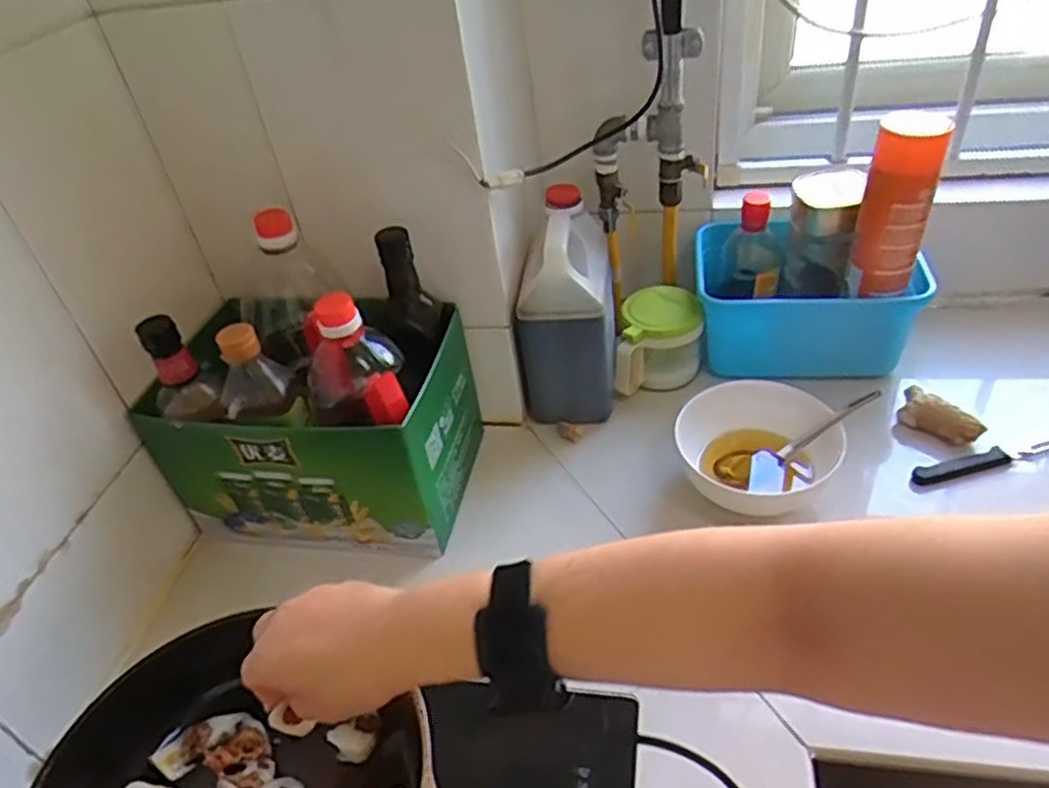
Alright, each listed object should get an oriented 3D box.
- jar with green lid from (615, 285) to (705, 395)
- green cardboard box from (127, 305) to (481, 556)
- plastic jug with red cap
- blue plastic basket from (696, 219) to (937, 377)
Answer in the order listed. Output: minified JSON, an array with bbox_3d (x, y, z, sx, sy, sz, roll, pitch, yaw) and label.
[{"bbox_3d":[0.156,-0.063,0.838,0.090,0.099,0.093,-5,39,4],"label":"jar with green lid"},{"bbox_3d":[-0.195,0.033,0.739,0.257,0.165,0.186,3,40,12],"label":"green cardboard box"},{"bbox_3d":[0.052,-0.093,0.810,0.097,0.222,0.171,2,40,11],"label":"plastic jug with red cap"},{"bbox_3d":[0.306,-0.094,0.824,0.249,0.127,0.148,13,44,24],"label":"blue plastic basket"}]

